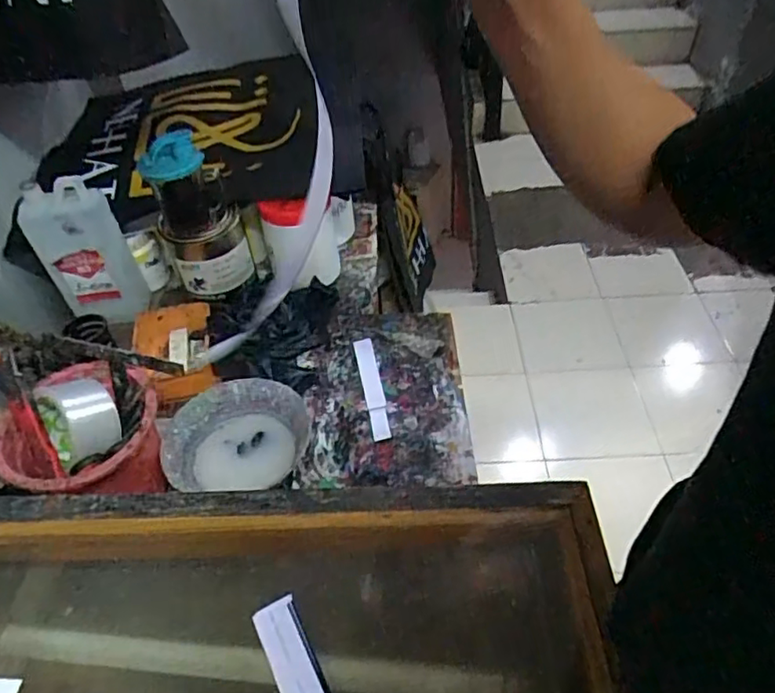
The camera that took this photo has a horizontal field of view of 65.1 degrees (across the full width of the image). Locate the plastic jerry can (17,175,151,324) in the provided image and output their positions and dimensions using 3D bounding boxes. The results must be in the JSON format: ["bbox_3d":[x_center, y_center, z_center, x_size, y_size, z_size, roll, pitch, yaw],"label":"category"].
[{"bbox_3d":[-0.407,-0.122,0.826,0.089,0.208,0.081,2,47,7],"label":"plastic jerry can"}]

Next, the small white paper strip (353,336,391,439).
[{"bbox_3d":[-0.019,0.050,0.763,0.025,0.008,0.160,-12,46,-3],"label":"small white paper strip"}]

